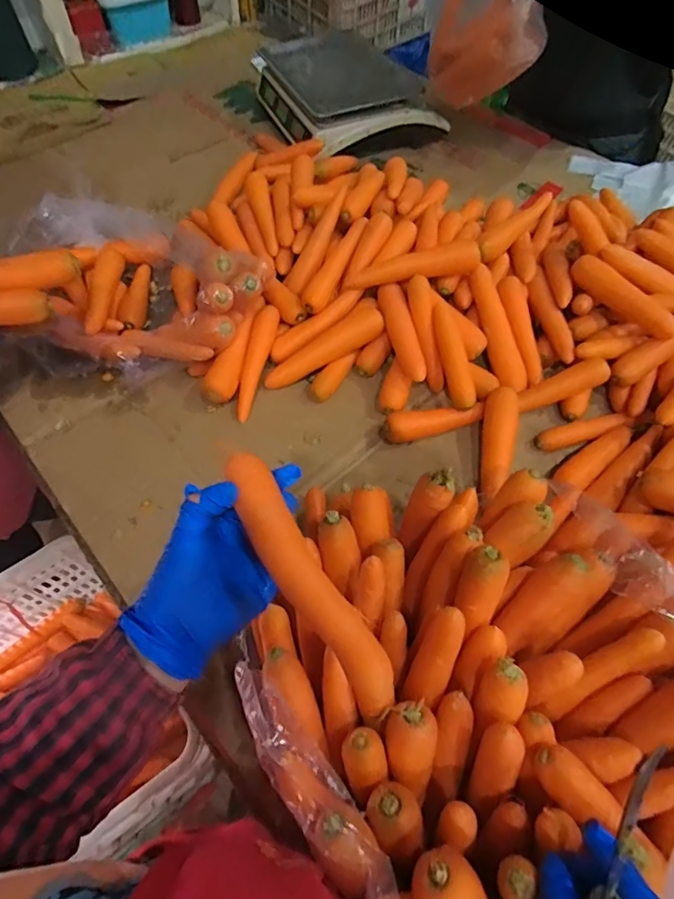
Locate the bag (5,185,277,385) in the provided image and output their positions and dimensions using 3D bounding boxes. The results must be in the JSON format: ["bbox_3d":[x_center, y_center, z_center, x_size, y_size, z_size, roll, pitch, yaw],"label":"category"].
[{"bbox_3d":[-0.283,-0.243,0.719,0.345,0.120,0.274,-5,58,-4],"label":"bag"}]

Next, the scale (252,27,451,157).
[{"bbox_3d":[0.014,-0.768,1.056,0.305,0.129,0.361,-24,61,-15],"label":"scale"}]

